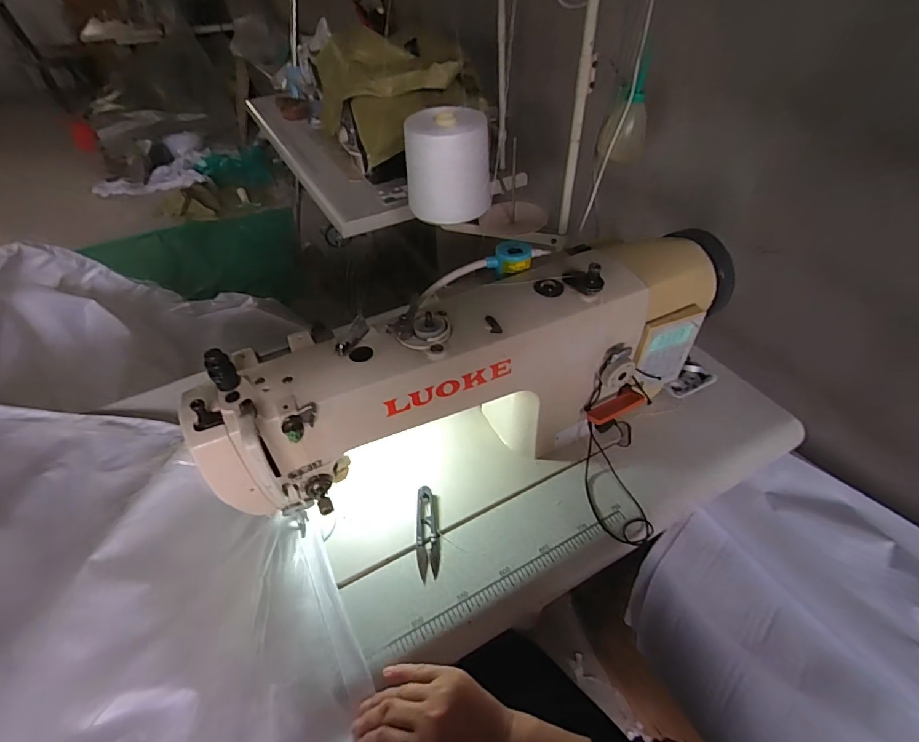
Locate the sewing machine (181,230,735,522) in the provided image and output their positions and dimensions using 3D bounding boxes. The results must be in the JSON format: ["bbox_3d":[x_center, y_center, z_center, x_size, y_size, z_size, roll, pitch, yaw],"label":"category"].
[{"bbox_3d":[0.041,0.001,0.513,0.575,0.237,0.166,-20,48,-17],"label":"sewing machine"}]

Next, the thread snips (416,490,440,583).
[{"bbox_3d":[-0.037,0.179,0.501,0.024,0.008,0.103,-6,45,-3],"label":"thread snips"}]

